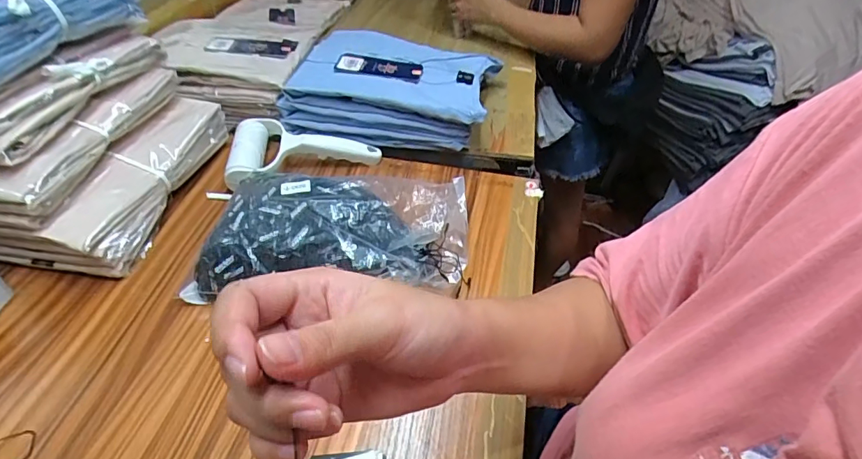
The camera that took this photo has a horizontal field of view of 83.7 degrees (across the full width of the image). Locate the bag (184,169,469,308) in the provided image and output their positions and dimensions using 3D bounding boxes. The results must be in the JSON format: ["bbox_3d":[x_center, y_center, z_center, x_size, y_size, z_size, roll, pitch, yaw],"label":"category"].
[{"bbox_3d":[-0.099,0.006,0.509,0.269,0.075,0.153,4,44,2],"label":"bag"}]

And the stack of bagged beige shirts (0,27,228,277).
[{"bbox_3d":[-0.379,-0.098,0.538,0.224,0.166,0.266,8,44,6],"label":"stack of bagged beige shirts"}]

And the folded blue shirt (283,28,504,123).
[{"bbox_3d":[-0.044,-0.232,0.688,0.262,0.027,0.203,14,46,6],"label":"folded blue shirt"}]

